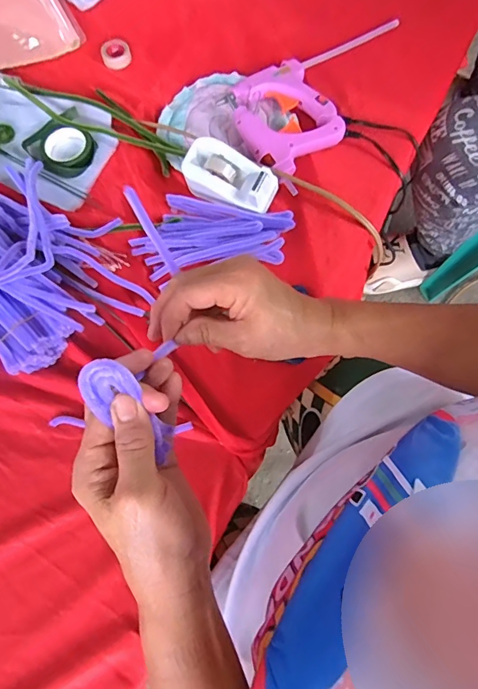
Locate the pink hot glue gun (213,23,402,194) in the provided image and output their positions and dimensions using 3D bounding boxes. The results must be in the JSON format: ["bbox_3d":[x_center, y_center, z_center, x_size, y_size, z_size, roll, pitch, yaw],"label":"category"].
[{"bbox_3d":[0.117,-0.329,0.566,0.295,0.032,0.148,-40,76,-13],"label":"pink hot glue gun"}]

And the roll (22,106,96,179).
[{"bbox_3d":[-0.207,-0.231,0.525,0.073,0.019,0.076,0,72,-1],"label":"roll"}]

